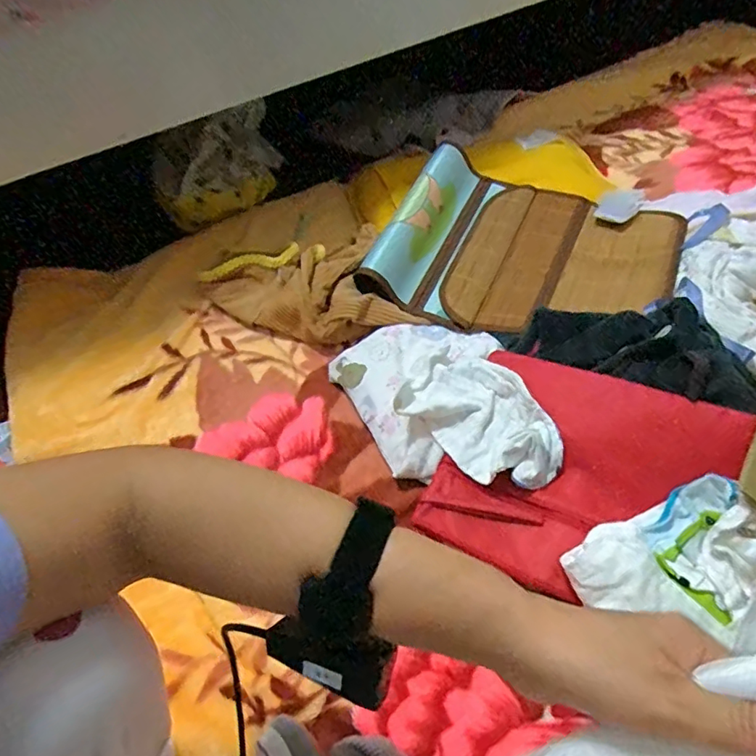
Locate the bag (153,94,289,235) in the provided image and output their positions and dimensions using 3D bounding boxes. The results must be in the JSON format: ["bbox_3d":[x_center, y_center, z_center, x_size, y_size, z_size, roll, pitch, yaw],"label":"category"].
[{"bbox_3d":[-0.290,-0.370,0.964,0.235,0.261,0.045,-27,79,-3],"label":"bag"}]

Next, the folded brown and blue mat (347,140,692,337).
[{"bbox_3d":[0.223,-0.206,0.818,0.424,0.099,0.313,13,55,15],"label":"folded brown and blue mat"}]

